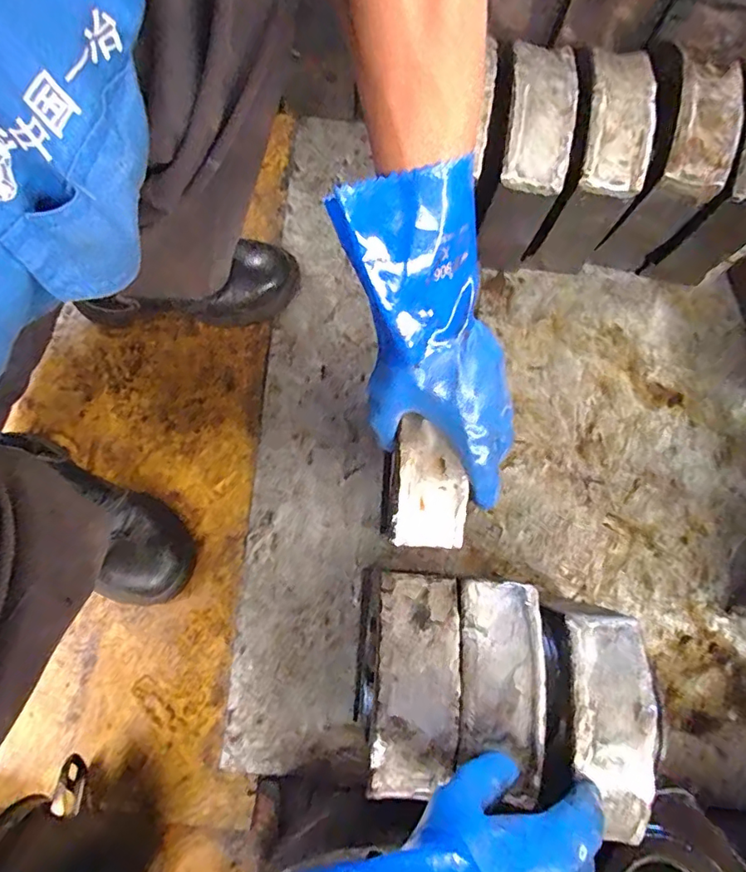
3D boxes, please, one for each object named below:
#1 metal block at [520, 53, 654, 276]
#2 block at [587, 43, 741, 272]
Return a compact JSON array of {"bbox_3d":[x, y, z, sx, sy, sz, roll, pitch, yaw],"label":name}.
[{"bbox_3d":[0.225,-0.270,0.538,0.068,0.185,0.157,11,79,2],"label":"metal block"},{"bbox_3d":[0.302,-0.280,0.544,0.071,0.185,0.126,5,79,1],"label":"block"}]

